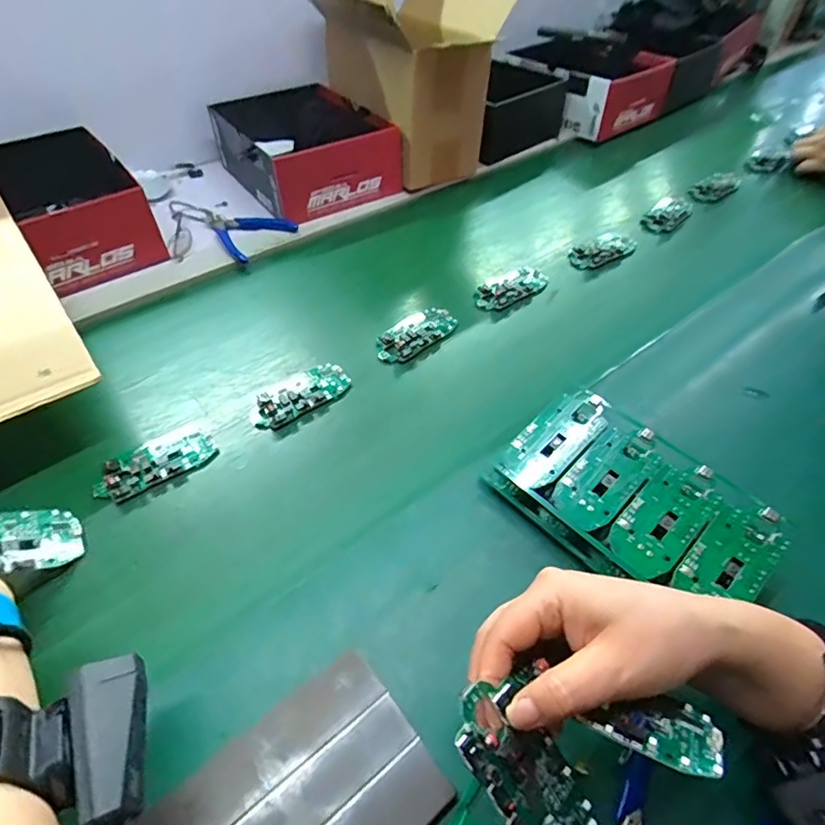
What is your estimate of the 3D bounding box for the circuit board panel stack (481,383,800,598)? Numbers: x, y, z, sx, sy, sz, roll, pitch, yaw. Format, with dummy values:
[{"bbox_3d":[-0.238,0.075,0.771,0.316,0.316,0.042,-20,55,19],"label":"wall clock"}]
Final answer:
[{"bbox_3d":[0.167,0.068,0.399,0.115,0.044,0.194,-37,54,-25],"label":"circuit board panel stack"}]

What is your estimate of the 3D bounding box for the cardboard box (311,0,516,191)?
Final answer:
[{"bbox_3d":[-0.003,-0.490,0.758,0.172,0.228,0.265,-32,52,-21],"label":"cardboard box"}]

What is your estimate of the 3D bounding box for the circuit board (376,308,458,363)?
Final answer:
[{"bbox_3d":[0.003,-0.087,0.565,0.050,0.013,0.098,31,58,30],"label":"circuit board"}]

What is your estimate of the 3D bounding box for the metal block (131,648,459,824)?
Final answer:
[{"bbox_3d":[-0.063,0.215,0.282,0.145,0.013,0.100,-30,57,-26],"label":"metal block"}]

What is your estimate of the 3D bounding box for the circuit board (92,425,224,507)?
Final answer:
[{"bbox_3d":[-0.223,0.040,0.448,0.097,0.020,0.050,-34,53,-23],"label":"circuit board"}]

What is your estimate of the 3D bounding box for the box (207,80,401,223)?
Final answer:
[{"bbox_3d":[-0.154,-0.380,0.734,0.182,0.087,0.230,-31,51,-20],"label":"box"}]

